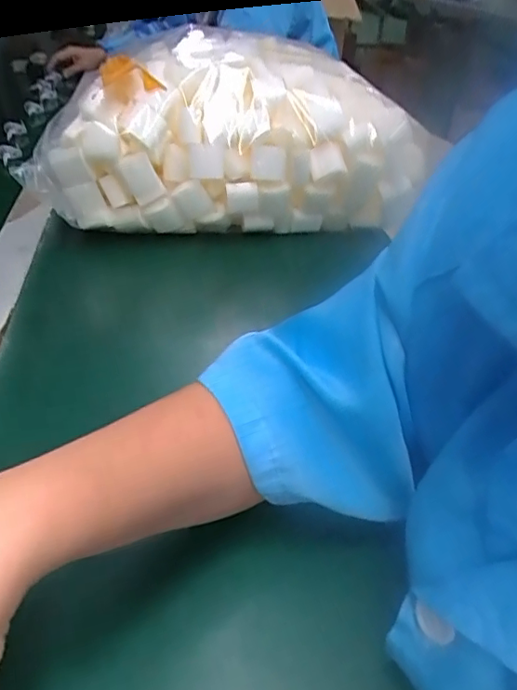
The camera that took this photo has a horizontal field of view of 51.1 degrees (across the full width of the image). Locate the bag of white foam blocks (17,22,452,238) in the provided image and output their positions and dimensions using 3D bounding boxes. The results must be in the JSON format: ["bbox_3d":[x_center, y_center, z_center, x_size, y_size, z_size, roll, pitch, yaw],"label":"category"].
[{"bbox_3d":[-0.036,-0.238,0.631,0.437,0.183,0.229,-6,38,-10],"label":"bag of white foam blocks"}]

